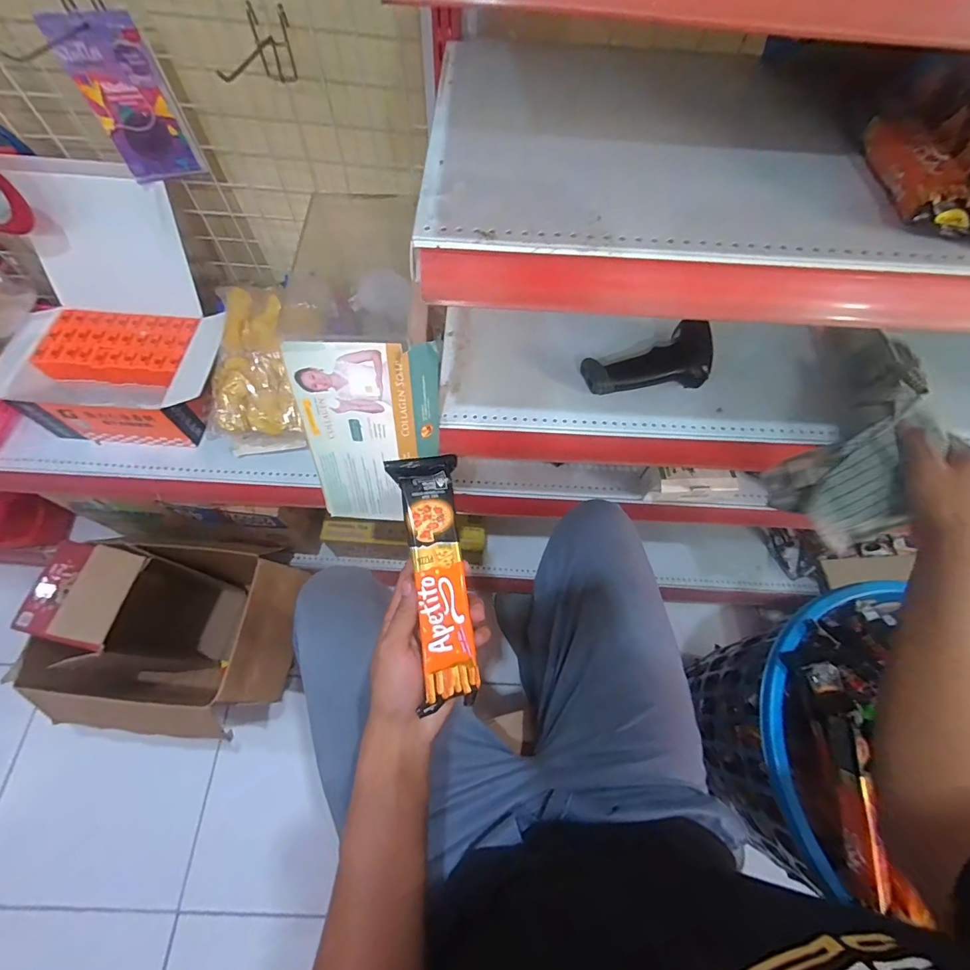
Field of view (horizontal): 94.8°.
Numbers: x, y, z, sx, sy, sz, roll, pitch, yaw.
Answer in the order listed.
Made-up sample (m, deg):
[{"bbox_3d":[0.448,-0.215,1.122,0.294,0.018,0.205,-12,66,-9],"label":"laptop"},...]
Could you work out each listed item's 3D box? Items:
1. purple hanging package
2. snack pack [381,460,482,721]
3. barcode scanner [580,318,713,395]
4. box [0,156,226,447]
[{"bbox_3d":[-0.448,-0.487,0.571,0.100,0.165,0.019,-17,67,-9],"label":"purple hanging package"},{"bbox_3d":[-0.037,0.071,0.352,0.044,0.021,0.190,-9,81,-5],"label":"snack pack"},{"bbox_3d":[0.207,-0.157,0.546,0.154,0.071,0.080,-15,67,-8],"label":"barcode scanner"},{"bbox_3d":[-0.589,-0.269,0.705,0.346,0.253,0.327,9,65,3],"label":"box"}]

